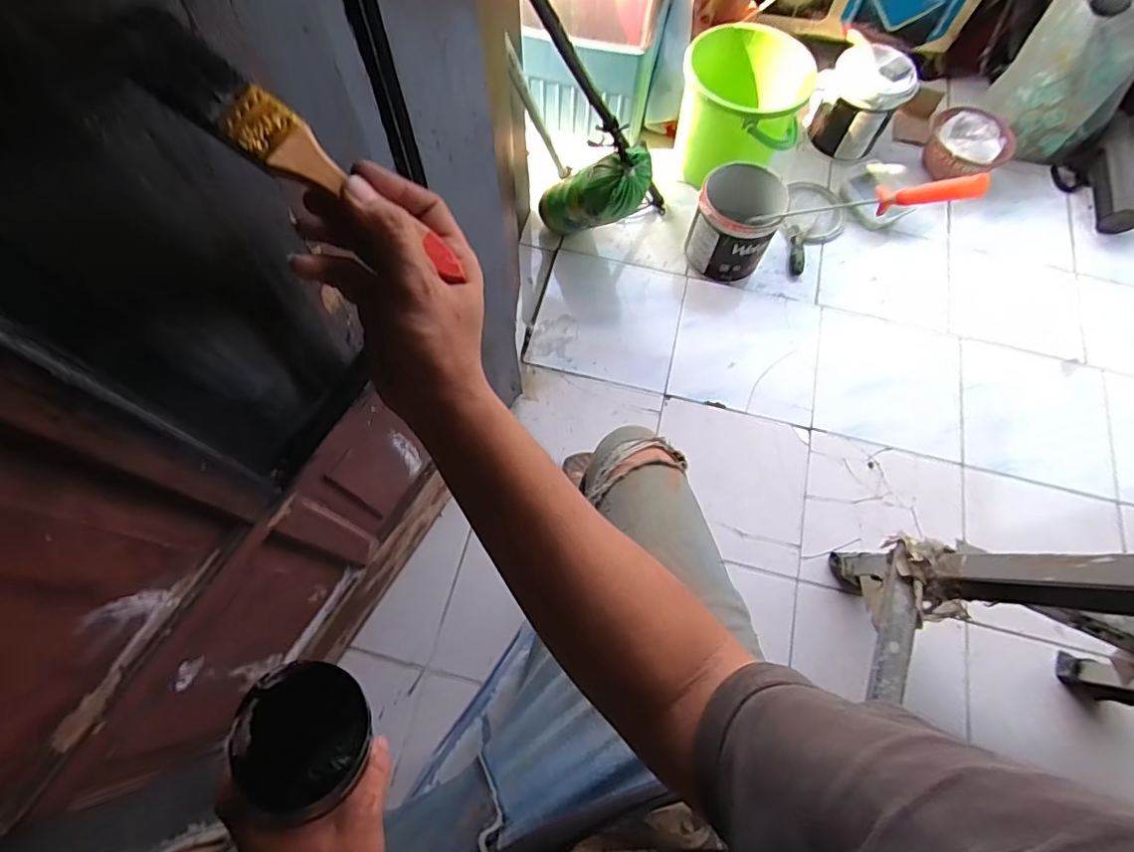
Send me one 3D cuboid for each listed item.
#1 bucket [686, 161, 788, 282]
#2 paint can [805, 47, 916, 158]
[{"bbox_3d":[0.368,-0.450,1.222,0.174,0.165,0.212,23,70,7],"label":"bucket"},{"bbox_3d":[0.733,-0.824,1.402,0.201,0.180,0.201,1,69,-2],"label":"paint can"}]

